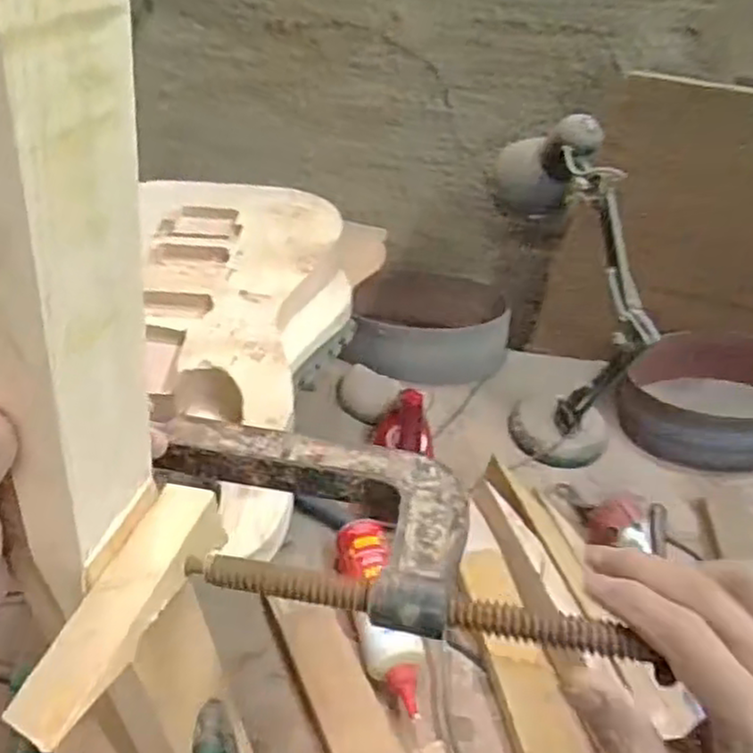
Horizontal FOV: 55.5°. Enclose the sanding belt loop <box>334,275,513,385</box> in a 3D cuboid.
[{"bbox_3d":[0.090,-0.079,1.166,0.246,0.079,0.188,8,43,6],"label":"sanding belt loop"}]

